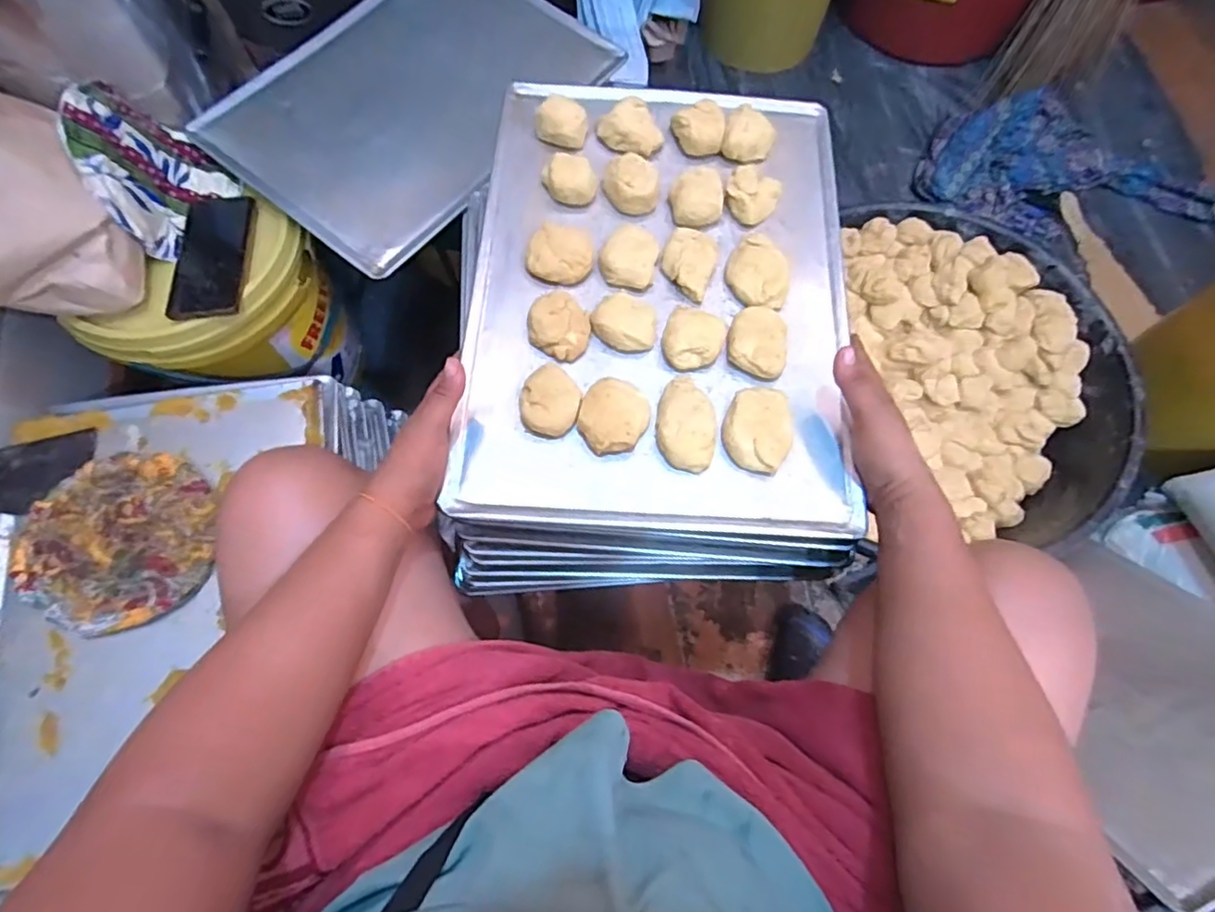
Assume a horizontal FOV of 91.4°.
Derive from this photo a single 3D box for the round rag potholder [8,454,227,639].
[{"bbox_3d":[-0.508,0.085,0.618,0.181,0.027,0.187,-6,68,-1],"label":"round rag potholder"}]

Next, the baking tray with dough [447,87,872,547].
[{"bbox_3d":[0.049,-0.155,0.524,0.323,0.039,0.435,3,69,2],"label":"baking tray with dough"}]

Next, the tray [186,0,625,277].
[{"bbox_3d":[-0.236,-0.452,0.732,0.307,0.028,0.441,40,77,5],"label":"tray"}]

